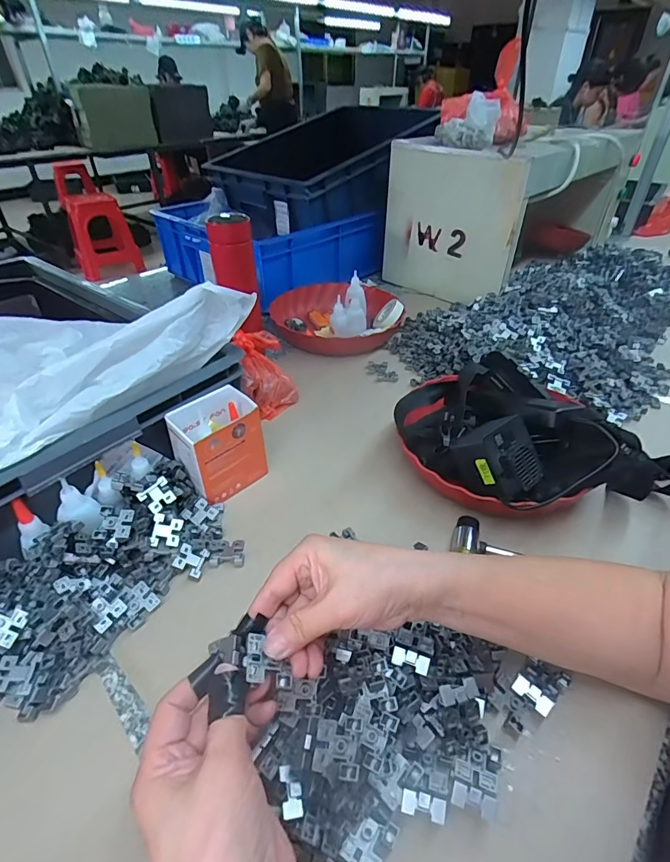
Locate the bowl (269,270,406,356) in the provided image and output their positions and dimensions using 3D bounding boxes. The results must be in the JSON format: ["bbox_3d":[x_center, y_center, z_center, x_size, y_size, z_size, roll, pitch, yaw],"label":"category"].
[{"bbox_3d":[0.008,-0.211,0.804,0.218,0.068,0.223,0,38,0],"label":"bowl"}]

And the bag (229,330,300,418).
[{"bbox_3d":[-0.102,-0.088,0.642,0.075,0.084,0.114,-13,40,-15],"label":"bag"}]

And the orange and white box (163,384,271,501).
[{"bbox_3d":[-0.131,0.017,0.501,0.067,0.098,0.090,30,47,32],"label":"orange and white box"}]

